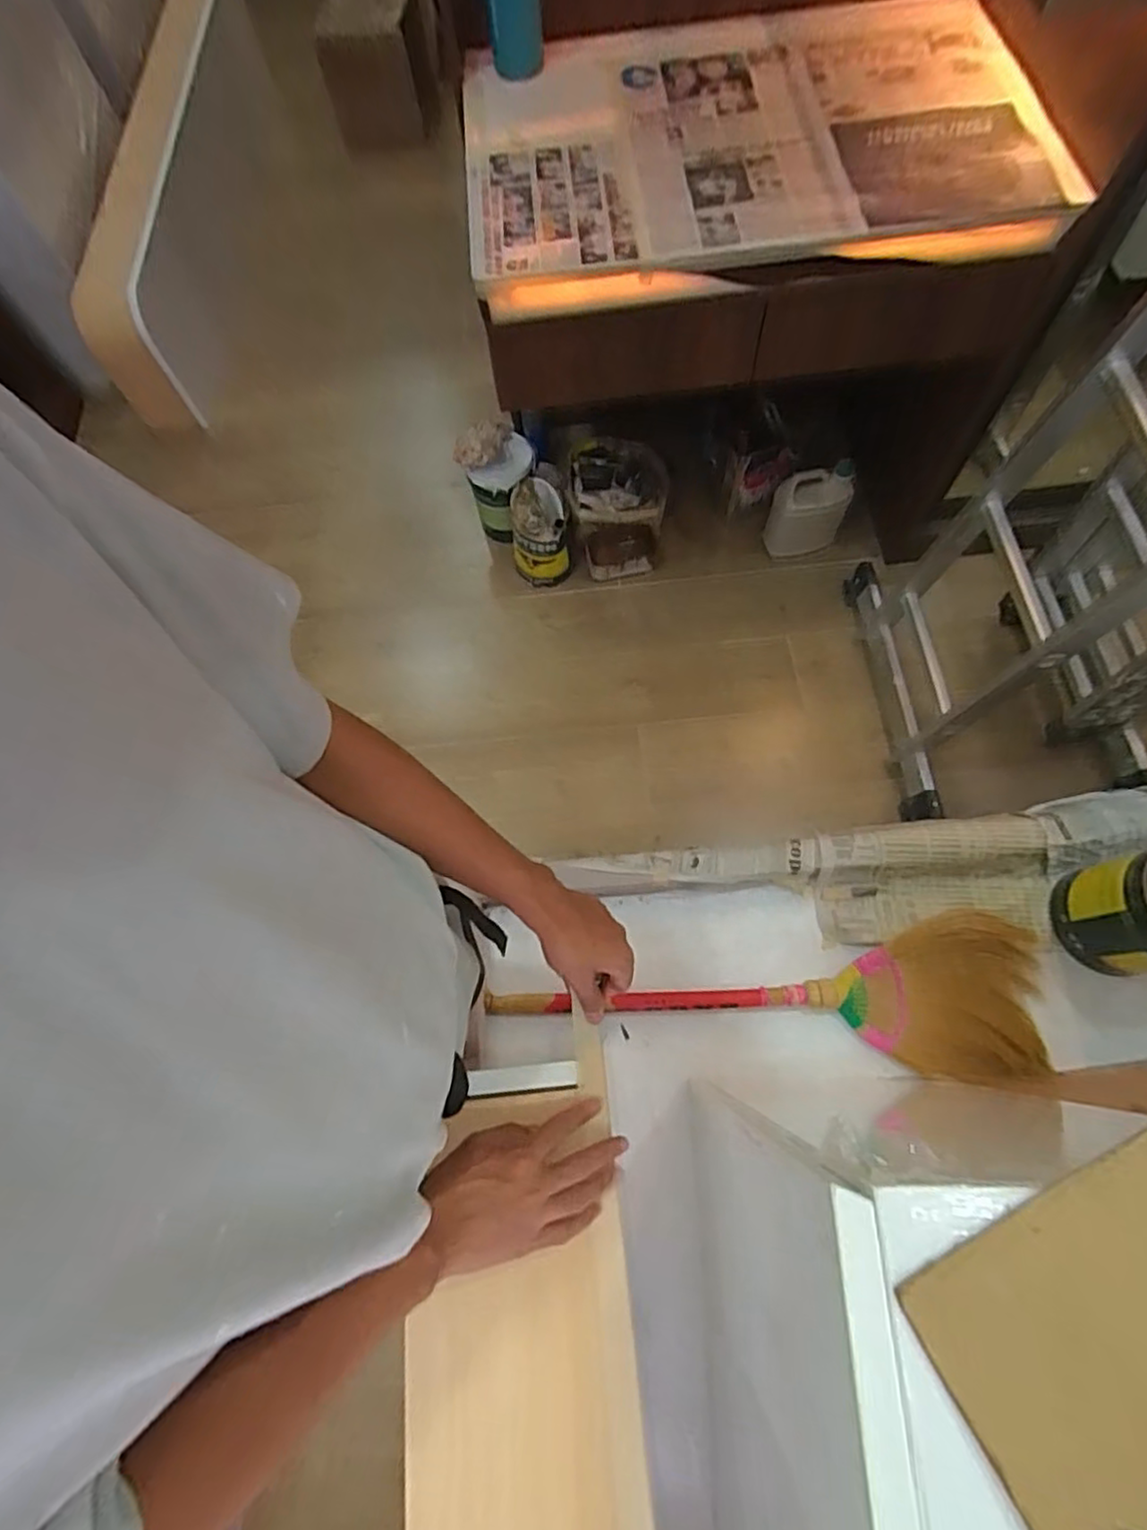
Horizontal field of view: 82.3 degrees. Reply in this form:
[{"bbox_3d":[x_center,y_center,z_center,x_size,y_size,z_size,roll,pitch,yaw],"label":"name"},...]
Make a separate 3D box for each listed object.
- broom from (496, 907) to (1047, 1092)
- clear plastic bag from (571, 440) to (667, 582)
[{"bbox_3d":[0.273,0.309,0.958,0.786,0.082,0.221,4,69,5],"label":"broom"},{"bbox_3d":[0.120,-0.682,1.707,0.244,0.155,0.379,-3,68,2],"label":"clear plastic bag"}]

